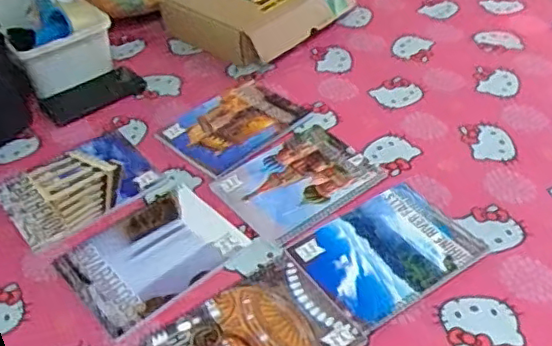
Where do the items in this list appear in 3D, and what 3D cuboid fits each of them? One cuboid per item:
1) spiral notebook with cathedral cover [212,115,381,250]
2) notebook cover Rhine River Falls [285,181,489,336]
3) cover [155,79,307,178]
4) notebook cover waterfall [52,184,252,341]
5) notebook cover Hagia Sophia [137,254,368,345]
[{"bbox_3d":[0.031,0.008,0.818,0.194,0.009,0.154,-31,51,-26],"label":"spiral notebook with cathedral cover"},{"bbox_3d":[0.134,0.093,0.721,0.196,0.008,0.148,-27,49,-22],"label":"notebook cover Rhine River Falls"},{"bbox_3d":[-0.063,-0.075,0.913,0.197,0.011,0.145,-36,53,-29],"label":"cover"},{"bbox_3d":[-0.151,0.099,0.733,0.194,0.007,0.148,-34,52,-28],"label":"notebook cover waterfall"},{"bbox_3d":[-0.025,0.182,0.638,0.195,0.007,0.146,-29,49,-23],"label":"notebook cover Hagia Sophia"}]

